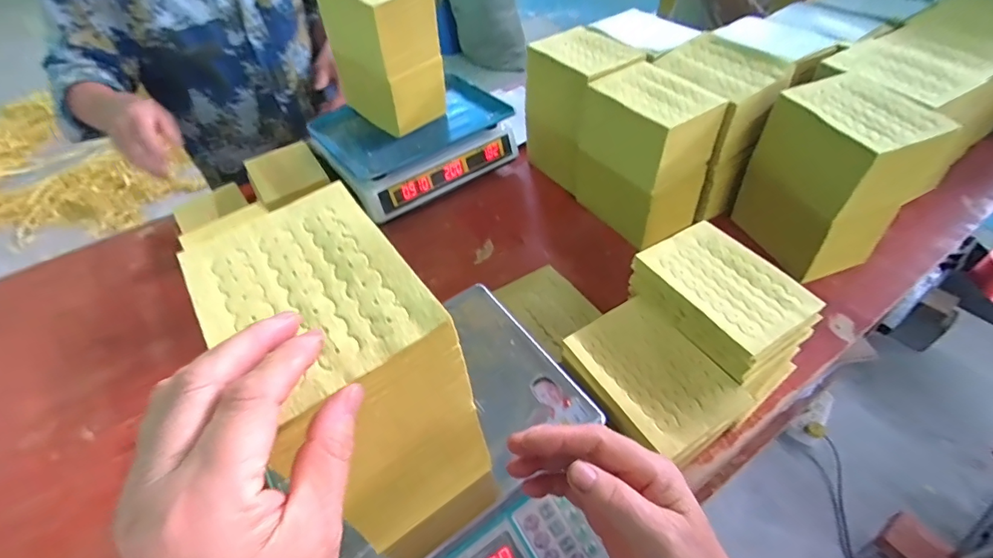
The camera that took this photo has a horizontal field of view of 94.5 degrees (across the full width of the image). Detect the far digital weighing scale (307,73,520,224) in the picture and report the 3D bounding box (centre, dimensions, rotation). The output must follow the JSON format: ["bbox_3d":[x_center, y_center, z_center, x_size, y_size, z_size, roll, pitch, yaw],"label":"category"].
[{"bbox_3d":[-0.151,-0.256,0.887,0.325,0.113,0.245,-30,54,-22],"label":"far digital weighing scale"}]

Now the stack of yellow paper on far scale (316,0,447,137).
[{"bbox_3d":[-0.192,-0.387,0.779,0.153,0.220,0.123,27,55,24],"label":"stack of yellow paper on far scale"}]

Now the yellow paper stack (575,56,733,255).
[{"bbox_3d":[0.232,-0.196,0.723,0.121,0.220,0.164,-26,53,-19],"label":"yellow paper stack"}]

